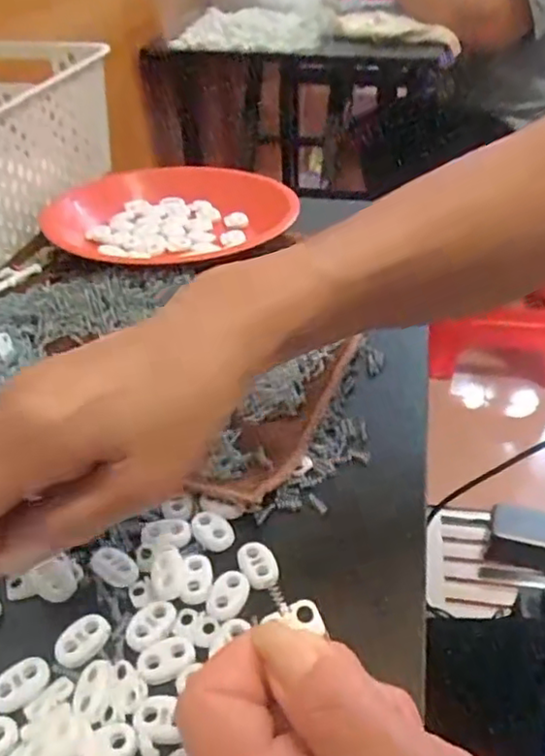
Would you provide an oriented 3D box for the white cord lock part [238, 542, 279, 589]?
[{"bbox_3d":[-0.006,0.080,0.281,0.016,0.004,0.020,-12,38,-11],"label":"white cord lock part"}]

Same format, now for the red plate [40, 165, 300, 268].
[{"bbox_3d":[-0.090,-0.141,0.538,0.177,0.025,0.196,30,48,35],"label":"red plate"}]

